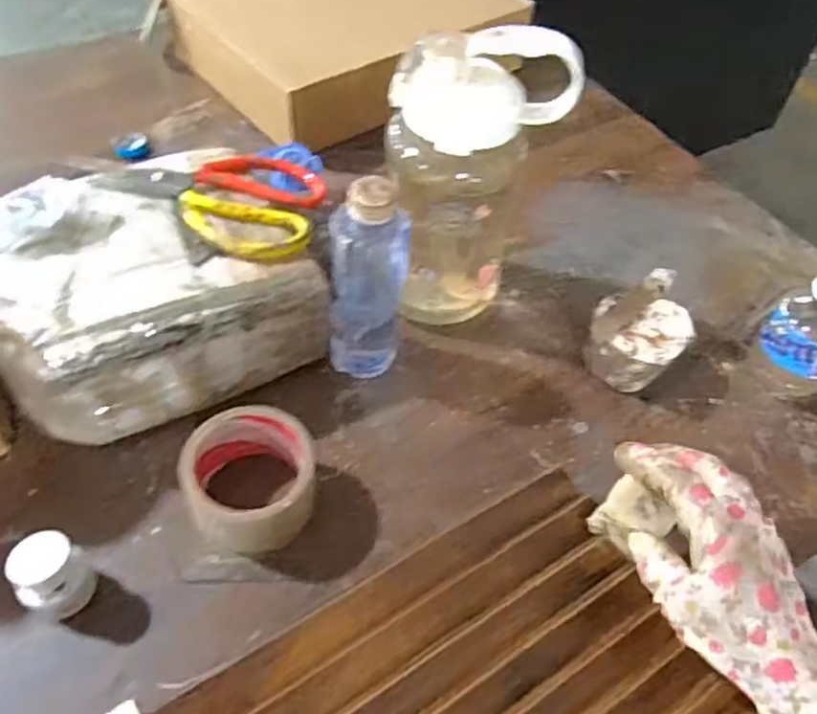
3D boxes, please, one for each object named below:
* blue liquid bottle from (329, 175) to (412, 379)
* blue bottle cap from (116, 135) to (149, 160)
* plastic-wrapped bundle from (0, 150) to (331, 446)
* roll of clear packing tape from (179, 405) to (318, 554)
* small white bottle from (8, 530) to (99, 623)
[{"bbox_3d":[-0.031,-0.053,0.538,0.058,0.181,0.045,3,52,-3],"label":"blue liquid bottle"},{"bbox_3d":[-0.298,-0.226,0.754,0.033,0.010,0.033,3,52,-3],"label":"blue bottle cap"},{"bbox_3d":[-0.205,-0.048,0.554,0.225,0.127,0.183,-26,59,-24],"label":"plastic-wrapped bundle"},{"bbox_3d":[-0.112,0.087,0.499,0.087,0.063,0.083,3,52,-3],"label":"roll of clear packing tape"},{"bbox_3d":[-0.226,0.141,0.445,0.034,0.058,0.041,27,54,16],"label":"small white bottle"}]

